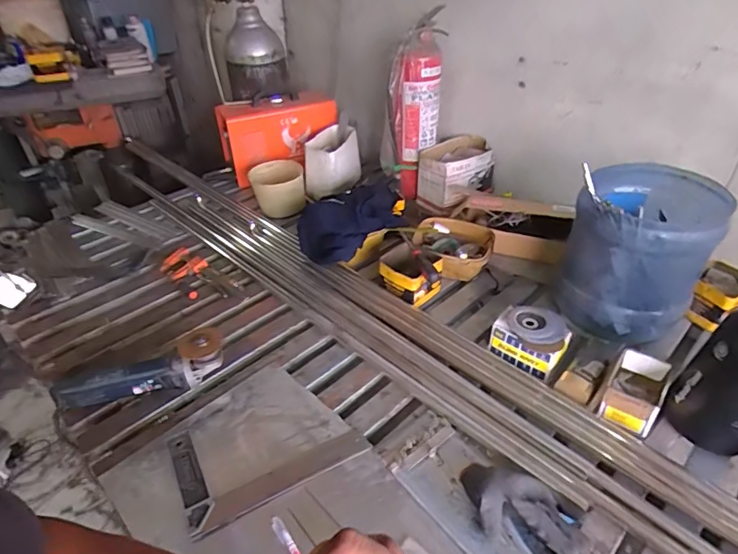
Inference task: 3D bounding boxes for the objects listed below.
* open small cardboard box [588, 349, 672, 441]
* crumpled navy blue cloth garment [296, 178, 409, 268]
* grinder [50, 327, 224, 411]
[{"bbox_3d":[0.465,0.201,0.827,0.096,0.063,0.134,29,47,34],"label":"open small cardboard box"},{"bbox_3d":[-0.028,-0.155,1.201,0.297,0.127,0.173,-27,44,-31],"label":"crumpled navy blue cloth garment"},{"bbox_3d":[-0.420,0.184,0.880,0.294,0.101,0.092,-17,40,-19],"label":"grinder"}]

